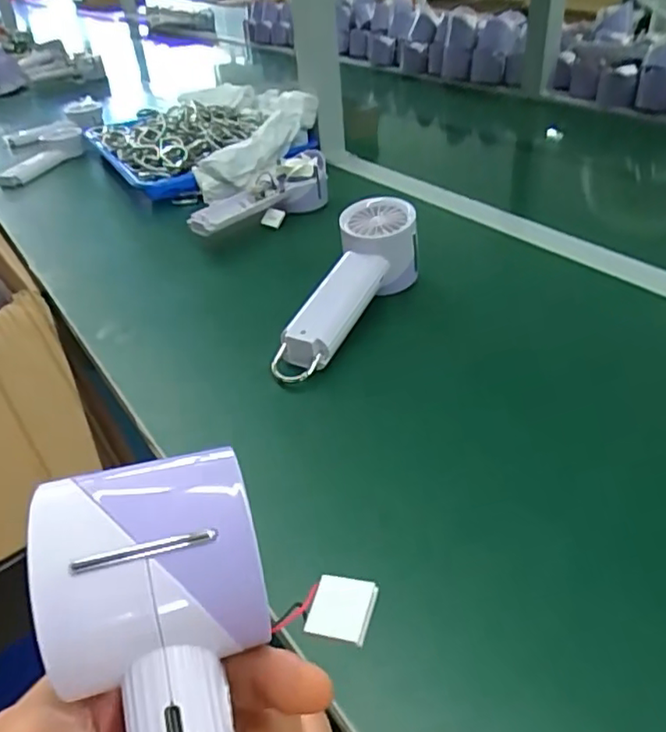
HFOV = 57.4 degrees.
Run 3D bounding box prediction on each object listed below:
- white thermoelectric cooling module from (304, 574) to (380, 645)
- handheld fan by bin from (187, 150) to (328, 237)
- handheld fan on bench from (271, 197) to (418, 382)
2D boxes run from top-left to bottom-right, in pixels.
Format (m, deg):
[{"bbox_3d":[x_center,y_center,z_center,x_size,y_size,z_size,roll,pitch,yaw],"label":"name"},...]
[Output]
[{"bbox_3d":[0.003,0.080,0.201,0.021,0.004,0.020,3,51,25],"label":"white thermoelectric cooling module"},{"bbox_3d":[-0.080,-0.183,0.655,0.175,0.045,0.054,-29,43,-29],"label":"handheld fan by bin"},{"bbox_3d":[0.011,-0.056,0.487,0.061,0.061,0.195,16,56,26],"label":"handheld fan on bench"}]

